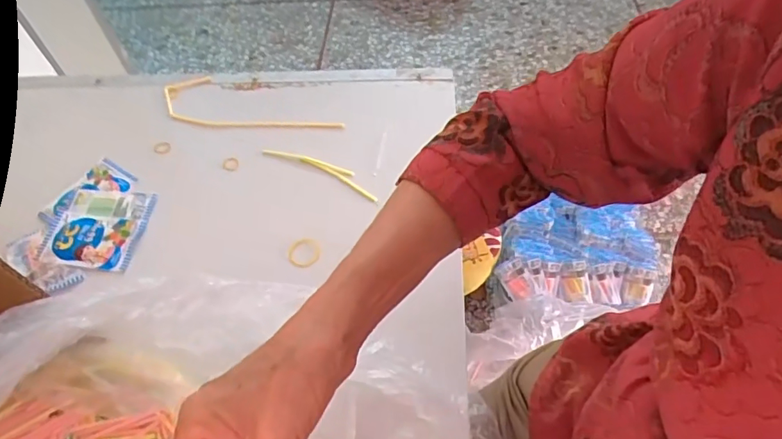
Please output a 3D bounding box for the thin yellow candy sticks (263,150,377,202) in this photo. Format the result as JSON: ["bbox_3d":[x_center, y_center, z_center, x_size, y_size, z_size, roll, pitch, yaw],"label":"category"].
[{"bbox_3d":[-0.085,-0.062,0.606,0.166,0.012,0.023,24,59,20],"label":"thin yellow candy sticks"}]

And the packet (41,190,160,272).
[{"bbox_3d":[-0.343,0.007,0.571,0.104,0.010,0.106,0,54,4],"label":"packet"}]

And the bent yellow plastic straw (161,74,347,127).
[{"bbox_3d":[-0.195,-0.165,0.692,0.270,0.011,0.097,4,53,7],"label":"bent yellow plastic straw"}]

